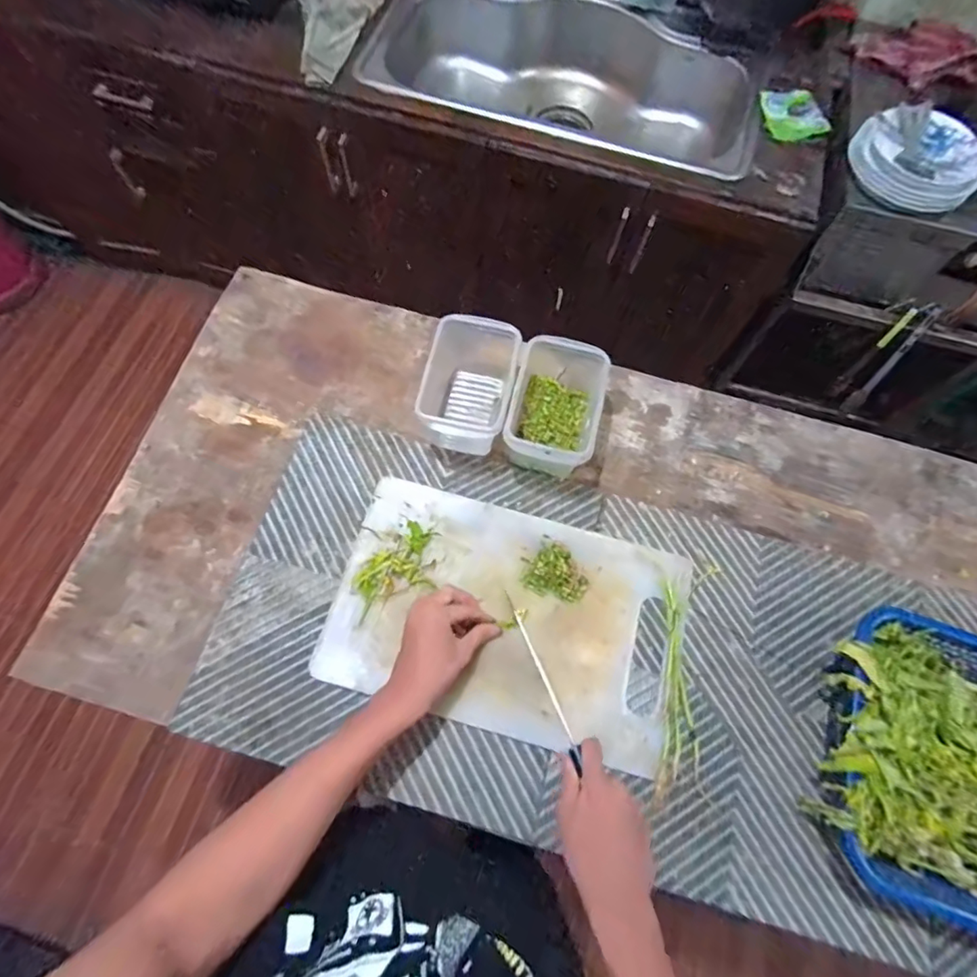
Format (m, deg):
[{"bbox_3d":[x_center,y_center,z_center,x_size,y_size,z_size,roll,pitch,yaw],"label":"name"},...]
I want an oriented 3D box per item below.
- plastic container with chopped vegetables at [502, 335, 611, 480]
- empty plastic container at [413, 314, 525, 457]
[{"bbox_3d":[0.083,-0.098,0.678,0.101,0.099,0.171,14,67,4],"label":"plastic container with chopped vegetables"},{"bbox_3d":[-0.023,-0.125,0.691,0.105,0.104,0.158,13,67,4],"label":"empty plastic container"}]

